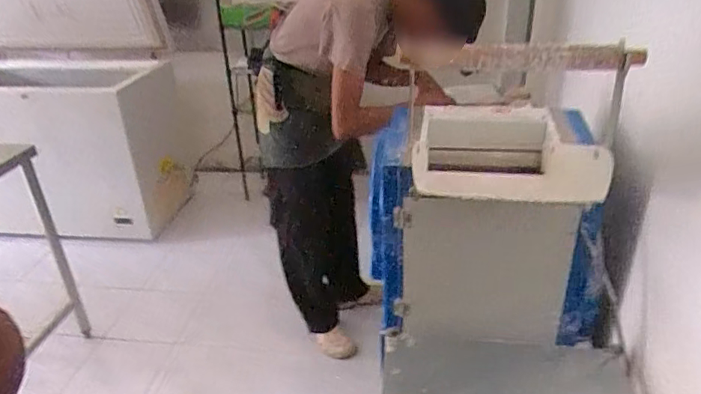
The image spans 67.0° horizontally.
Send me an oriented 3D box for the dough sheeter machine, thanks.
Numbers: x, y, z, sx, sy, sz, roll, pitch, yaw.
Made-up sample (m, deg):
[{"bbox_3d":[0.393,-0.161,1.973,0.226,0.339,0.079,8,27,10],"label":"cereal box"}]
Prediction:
[{"bbox_3d":[0.255,0.049,1.017,0.409,0.369,0.279,2,30,10],"label":"dough sheeter machine"}]

